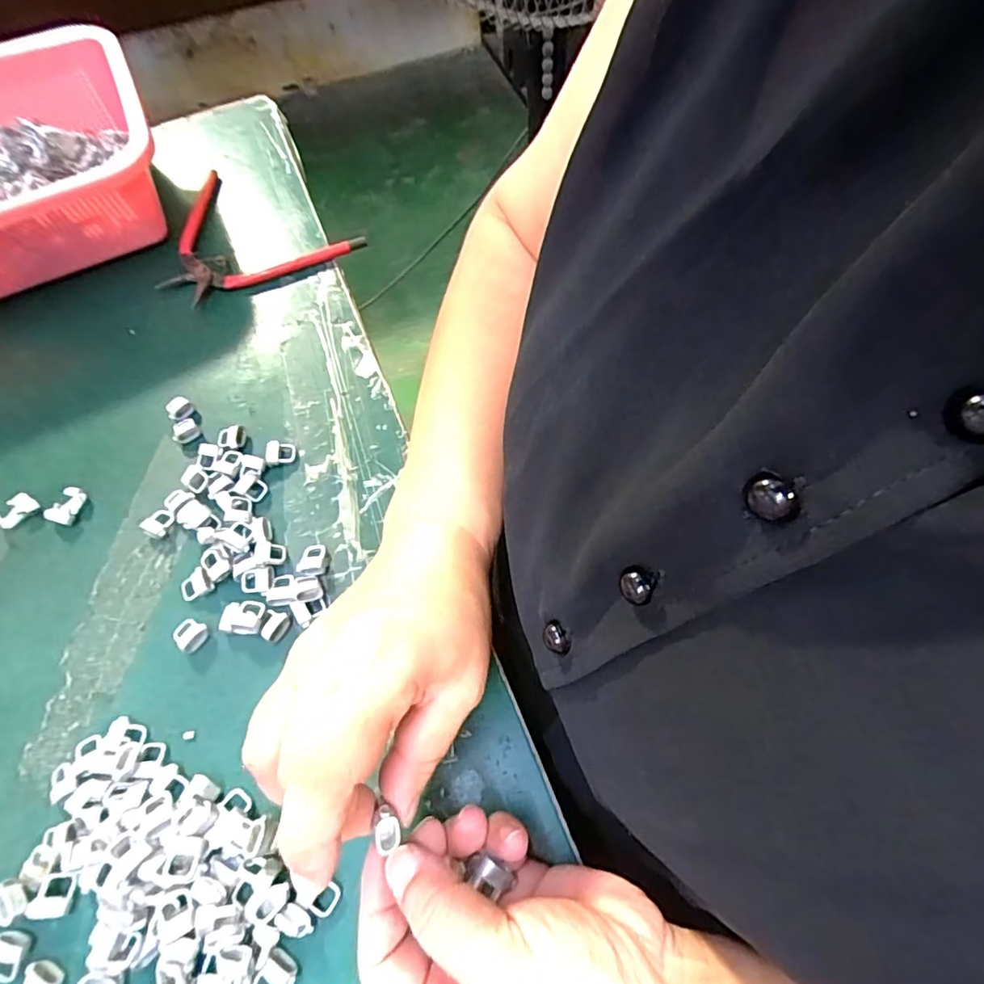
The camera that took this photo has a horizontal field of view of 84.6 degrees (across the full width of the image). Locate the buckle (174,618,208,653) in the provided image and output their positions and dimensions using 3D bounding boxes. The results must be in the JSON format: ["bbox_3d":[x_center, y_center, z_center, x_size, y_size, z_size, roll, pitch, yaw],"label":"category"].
[{"bbox_3d":[-0.160,0.076,0.288,0.016,0.007,0.015,30,69,16],"label":"buckle"}]

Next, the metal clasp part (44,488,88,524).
[{"bbox_3d":[-0.254,0.008,0.323,0.018,0.008,0.022,12,65,9],"label":"metal clasp part"}]

